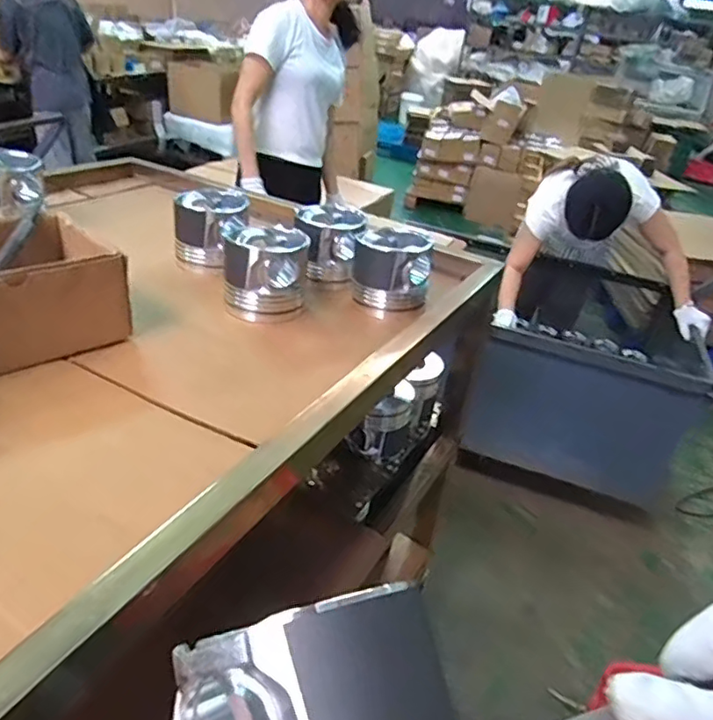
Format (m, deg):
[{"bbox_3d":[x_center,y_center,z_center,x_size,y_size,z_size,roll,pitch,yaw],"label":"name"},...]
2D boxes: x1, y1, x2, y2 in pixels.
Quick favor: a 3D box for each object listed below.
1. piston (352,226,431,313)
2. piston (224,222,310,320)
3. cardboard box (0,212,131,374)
[{"bbox_3d":[0.043,-0.116,0.725,0.089,0.081,0.089,6,32,-3],"label":"piston"},{"bbox_3d":[-0.105,-0.104,0.685,0.093,0.080,0.089,1,32,-11],"label":"piston"},{"bbox_3d":[-0.349,-0.067,0.565,0.189,0.087,0.156,-23,43,-40],"label":"cardboard box"}]

